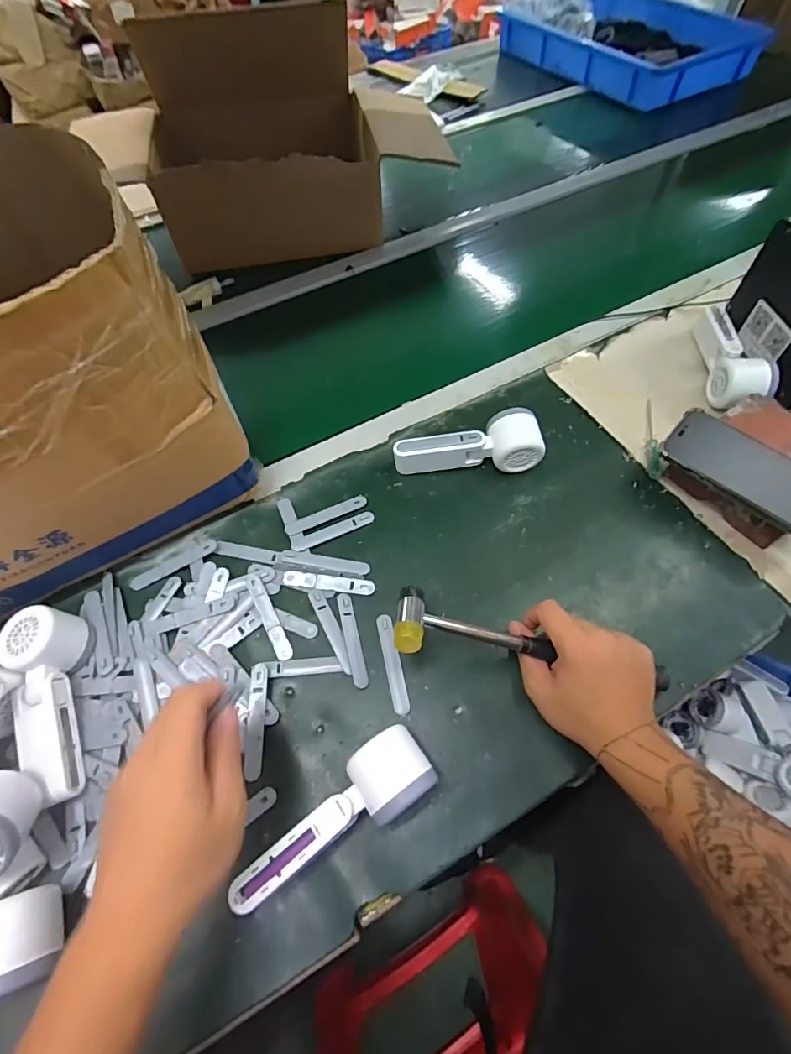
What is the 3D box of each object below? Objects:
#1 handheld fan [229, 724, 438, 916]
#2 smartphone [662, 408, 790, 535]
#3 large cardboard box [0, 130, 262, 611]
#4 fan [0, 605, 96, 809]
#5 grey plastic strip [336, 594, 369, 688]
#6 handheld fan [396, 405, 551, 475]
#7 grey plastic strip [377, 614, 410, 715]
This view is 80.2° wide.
[{"bbox_3d":[-0.048,0.227,0.368,0.166,0.052,0.053,-31,62,-15],"label":"handheld fan"},{"bbox_3d":[0.365,-0.061,0.486,0.159,0.015,0.079,40,85,20],"label":"smartphone"},{"bbox_3d":[-0.374,-0.149,0.437,0.337,0.245,0.346,-28,62,-13],"label":"large cardboard box"},{"bbox_3d":[-0.310,0.154,0.409,0.058,0.053,0.159,-14,60,-6],"label":"fan"},{"bbox_3d":[-0.042,0.110,0.463,0.015,0.004,0.094,-11,62,-9],"label":"grey plastic strip"},{"bbox_3d":[0.084,-0.097,0.550,0.165,0.048,0.059,0,59,3],"label":"handheld fan"},{"bbox_3d":[-0.003,0.130,0.452,0.016,0.005,0.094,-11,59,-4],"label":"grey plastic strip"}]

